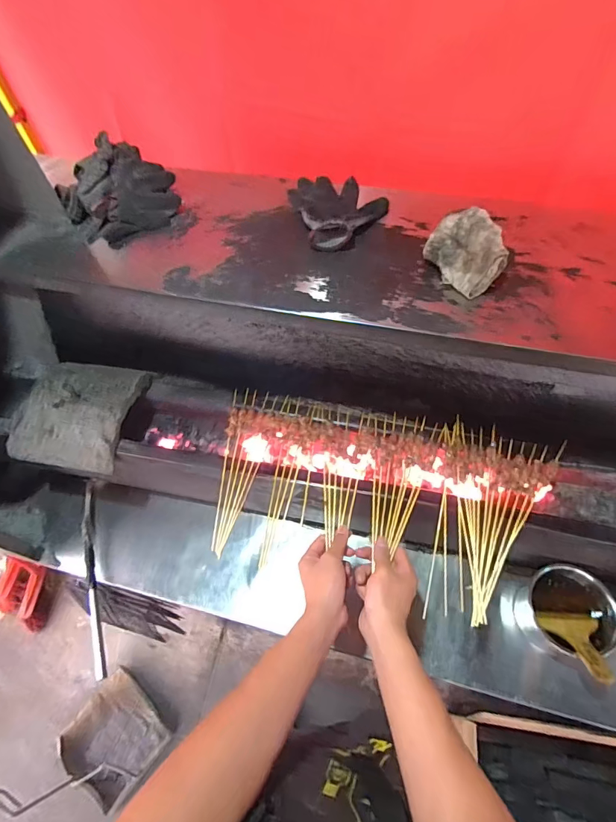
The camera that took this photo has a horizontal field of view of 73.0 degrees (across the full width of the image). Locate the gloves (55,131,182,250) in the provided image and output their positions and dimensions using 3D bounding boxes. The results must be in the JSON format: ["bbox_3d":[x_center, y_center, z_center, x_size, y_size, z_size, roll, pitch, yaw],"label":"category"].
[{"bbox_3d":[-0.339,-0.392,0.740,0.193,0.096,0.149,-26,61,-12],"label":"gloves"}]

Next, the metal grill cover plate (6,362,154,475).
[{"bbox_3d":[-0.429,-0.004,0.788,0.216,0.053,0.216,7,60,8],"label":"metal grill cover plate"}]

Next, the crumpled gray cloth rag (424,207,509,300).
[{"bbox_3d":[0.225,-0.232,0.596,0.064,0.075,0.111,-33,62,-15],"label":"crumpled gray cloth rag"}]

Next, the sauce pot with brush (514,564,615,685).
[{"bbox_3d":[0.427,0.350,0.687,0.126,0.151,0.155,10,60,10],"label":"sauce pot with brush"}]

